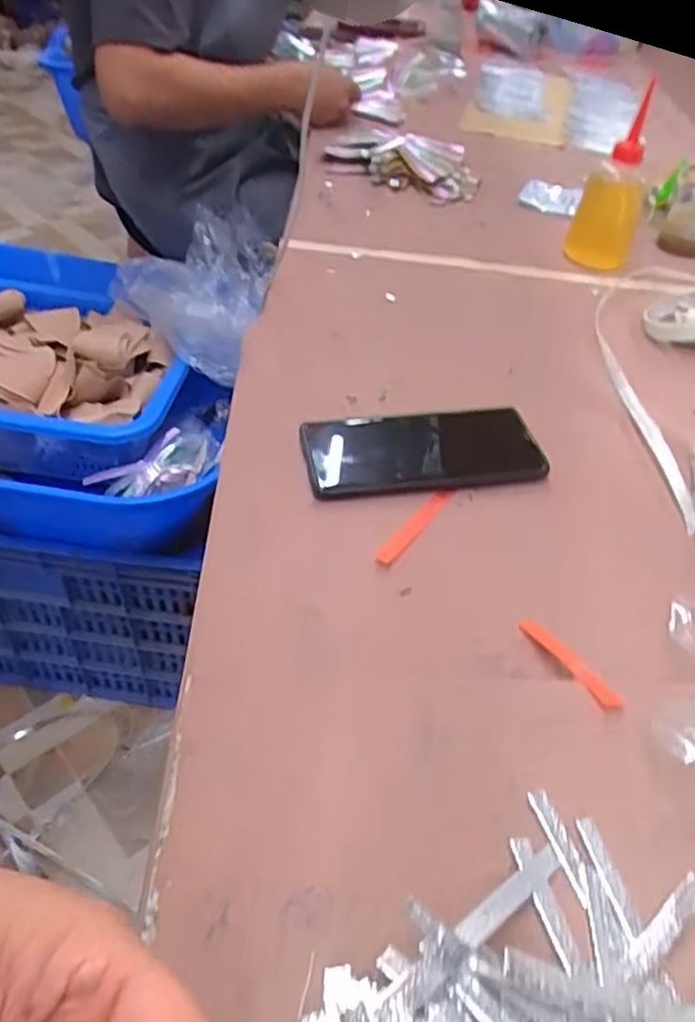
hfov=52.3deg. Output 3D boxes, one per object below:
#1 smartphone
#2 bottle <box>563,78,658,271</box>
[{"bbox_3d":[0.052,-0.046,0.491,0.161,0.011,0.078,-4,45,-9],"label":"smartphone"},{"bbox_3d":[0.252,-0.304,0.668,0.059,0.147,0.058,-21,51,-21],"label":"bottle"}]

